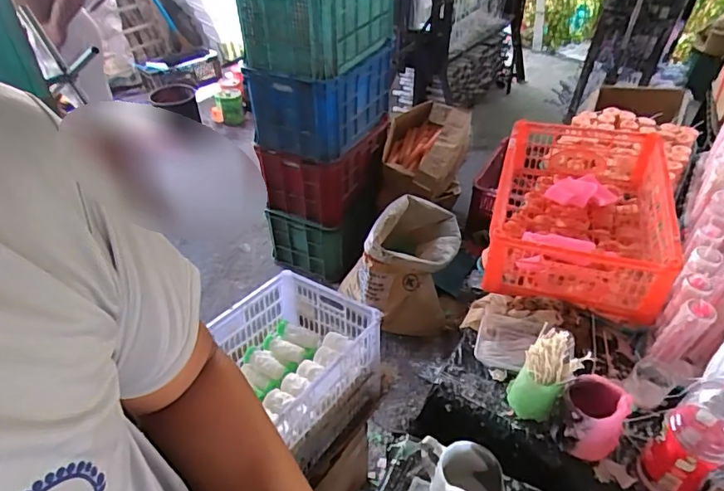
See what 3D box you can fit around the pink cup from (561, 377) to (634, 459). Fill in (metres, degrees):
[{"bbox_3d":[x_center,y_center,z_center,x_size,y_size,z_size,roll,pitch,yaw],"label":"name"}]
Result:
[{"bbox_3d":[0.349,0.260,0.743,0.088,0.102,0.082,0,41,0],"label":"pink cup"}]

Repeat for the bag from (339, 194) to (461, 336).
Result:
[{"bbox_3d":[0.140,0.071,1.699,0.355,0.404,0.317,7,42,7],"label":"bag"}]

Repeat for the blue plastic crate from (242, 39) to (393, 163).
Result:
[{"bbox_3d":[-0.137,-0.532,1.715,0.335,0.279,0.441,17,44,18],"label":"blue plastic crate"}]

